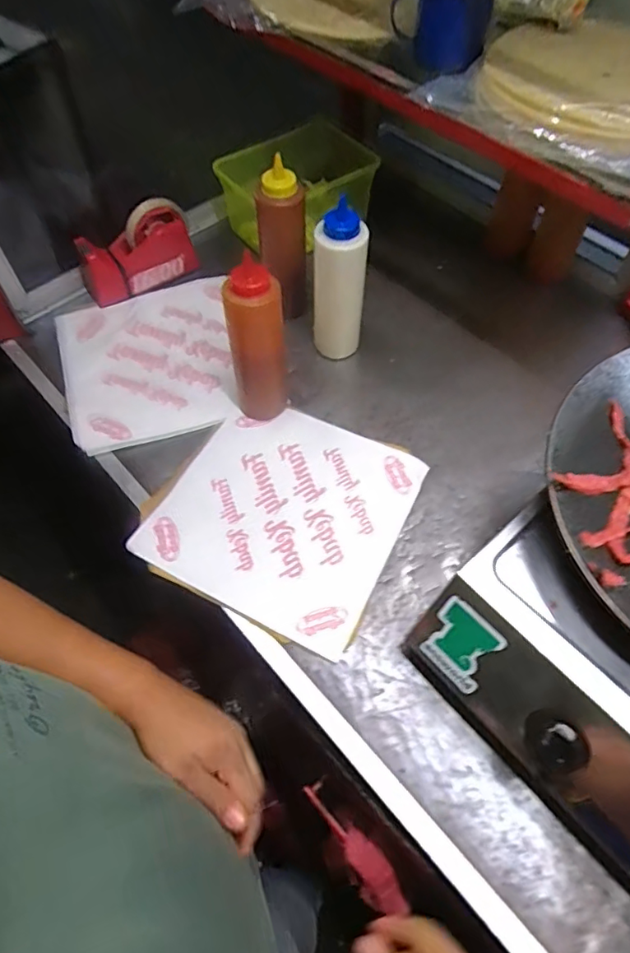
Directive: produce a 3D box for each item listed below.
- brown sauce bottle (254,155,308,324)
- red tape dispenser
[{"bbox_3d":[-0.039,-0.286,0.691,0.052,0.176,0.049,0,60,1],"label":"brown sauce bottle"},{"bbox_3d":[-0.250,-0.314,0.768,0.158,0.095,0.055,-17,61,-9],"label":"red tape dispenser"}]

